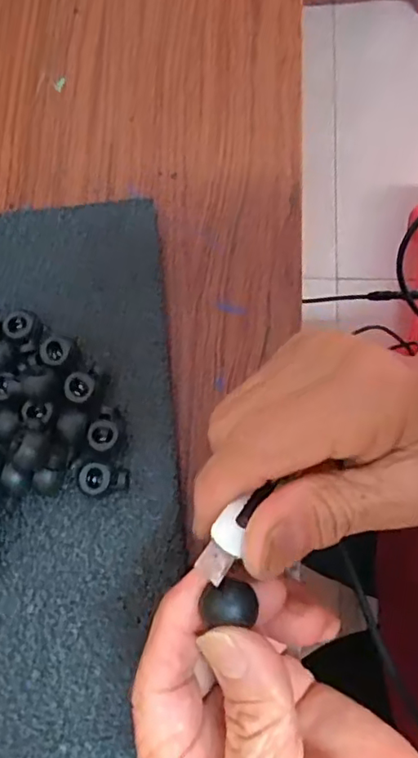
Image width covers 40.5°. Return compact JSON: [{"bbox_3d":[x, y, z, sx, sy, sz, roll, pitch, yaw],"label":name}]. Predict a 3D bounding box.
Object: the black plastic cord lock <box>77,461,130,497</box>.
[{"bbox_3d":[-0.047,0.045,0.254,0.022,0.012,0.014,15,78,3],"label":"black plastic cord lock"}]

